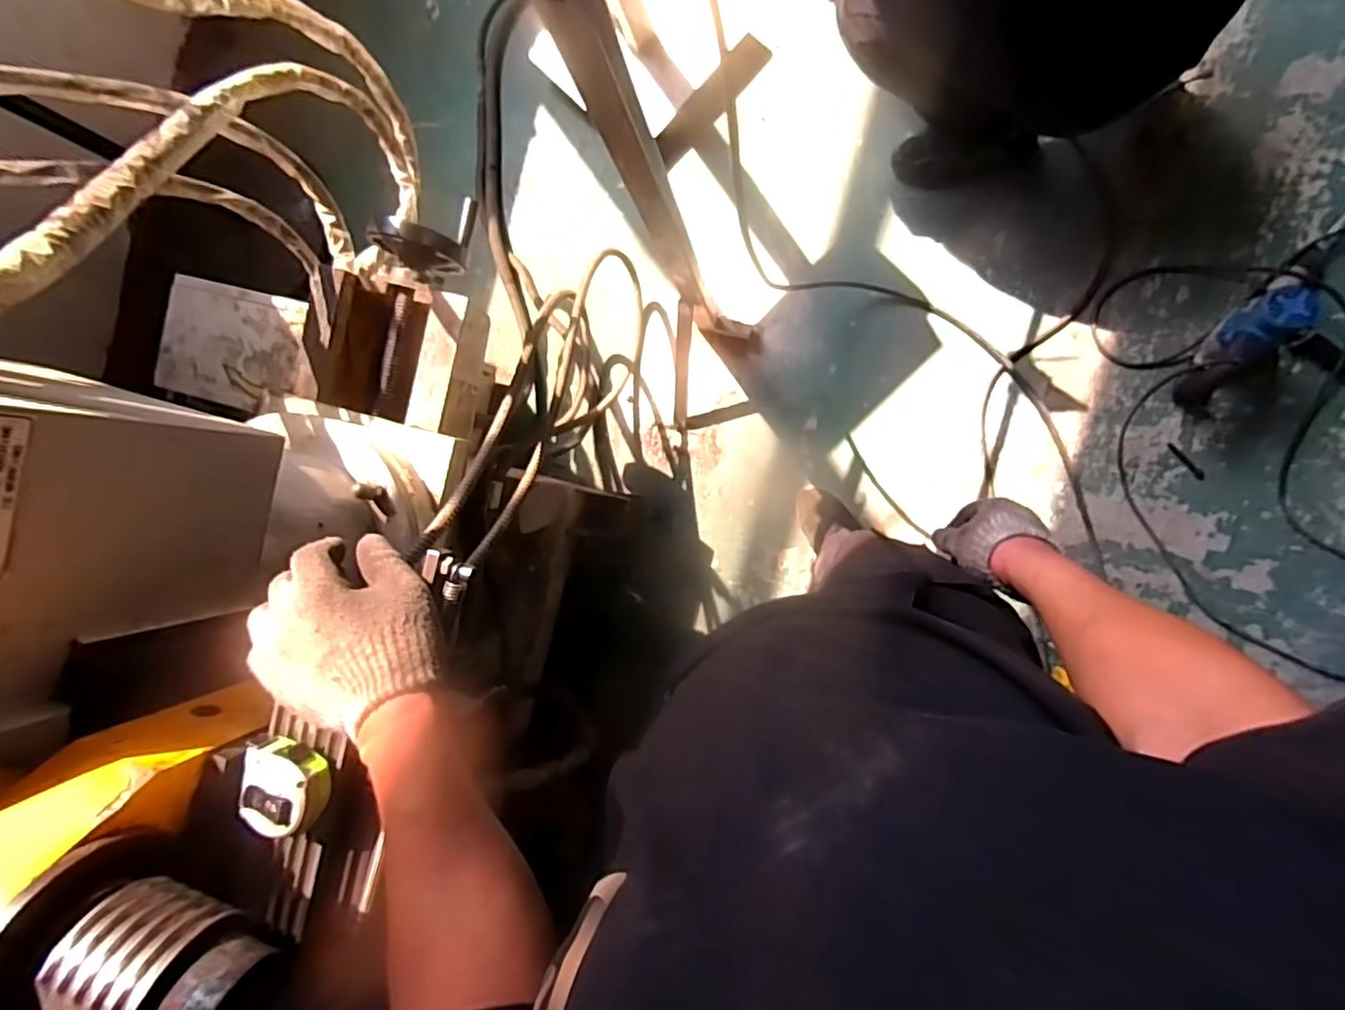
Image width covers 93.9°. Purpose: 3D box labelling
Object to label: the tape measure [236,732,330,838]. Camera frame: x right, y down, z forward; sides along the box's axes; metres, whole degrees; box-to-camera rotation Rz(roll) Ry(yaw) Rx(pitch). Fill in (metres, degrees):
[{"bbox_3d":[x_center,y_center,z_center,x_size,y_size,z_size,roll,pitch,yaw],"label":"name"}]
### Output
[{"bbox_3d":[-0.279,0.203,0.450,0.055,0.026,0.058,13,94,10],"label":"tape measure"}]

